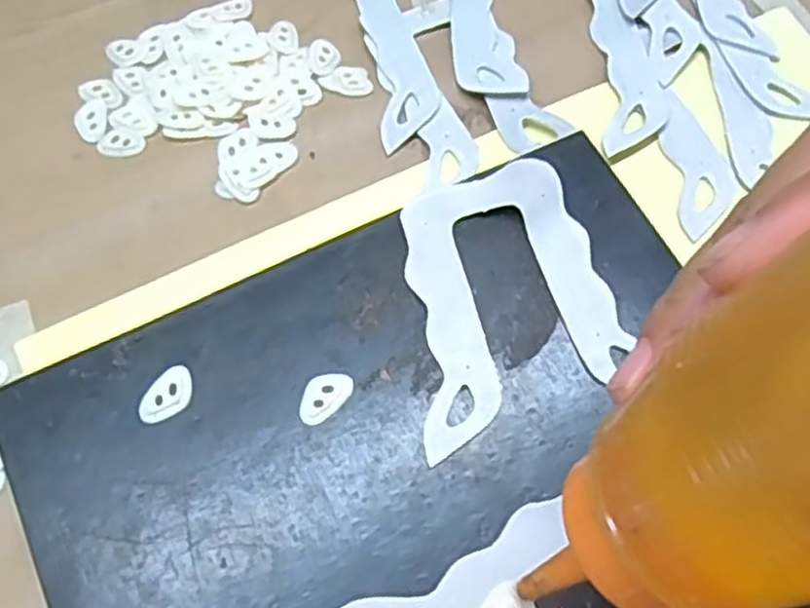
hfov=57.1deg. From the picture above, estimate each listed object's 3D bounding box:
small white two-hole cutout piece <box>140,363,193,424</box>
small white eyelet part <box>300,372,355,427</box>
[{"bbox_3d":[-0.101,0.039,0.315,0.018,0.004,0.027,23,70,11],"label":"small white two-hole cutout piece"},{"bbox_3d":[-0.034,0.039,0.314,0.017,0.004,0.026,36,73,15],"label":"small white eyelet part"}]

